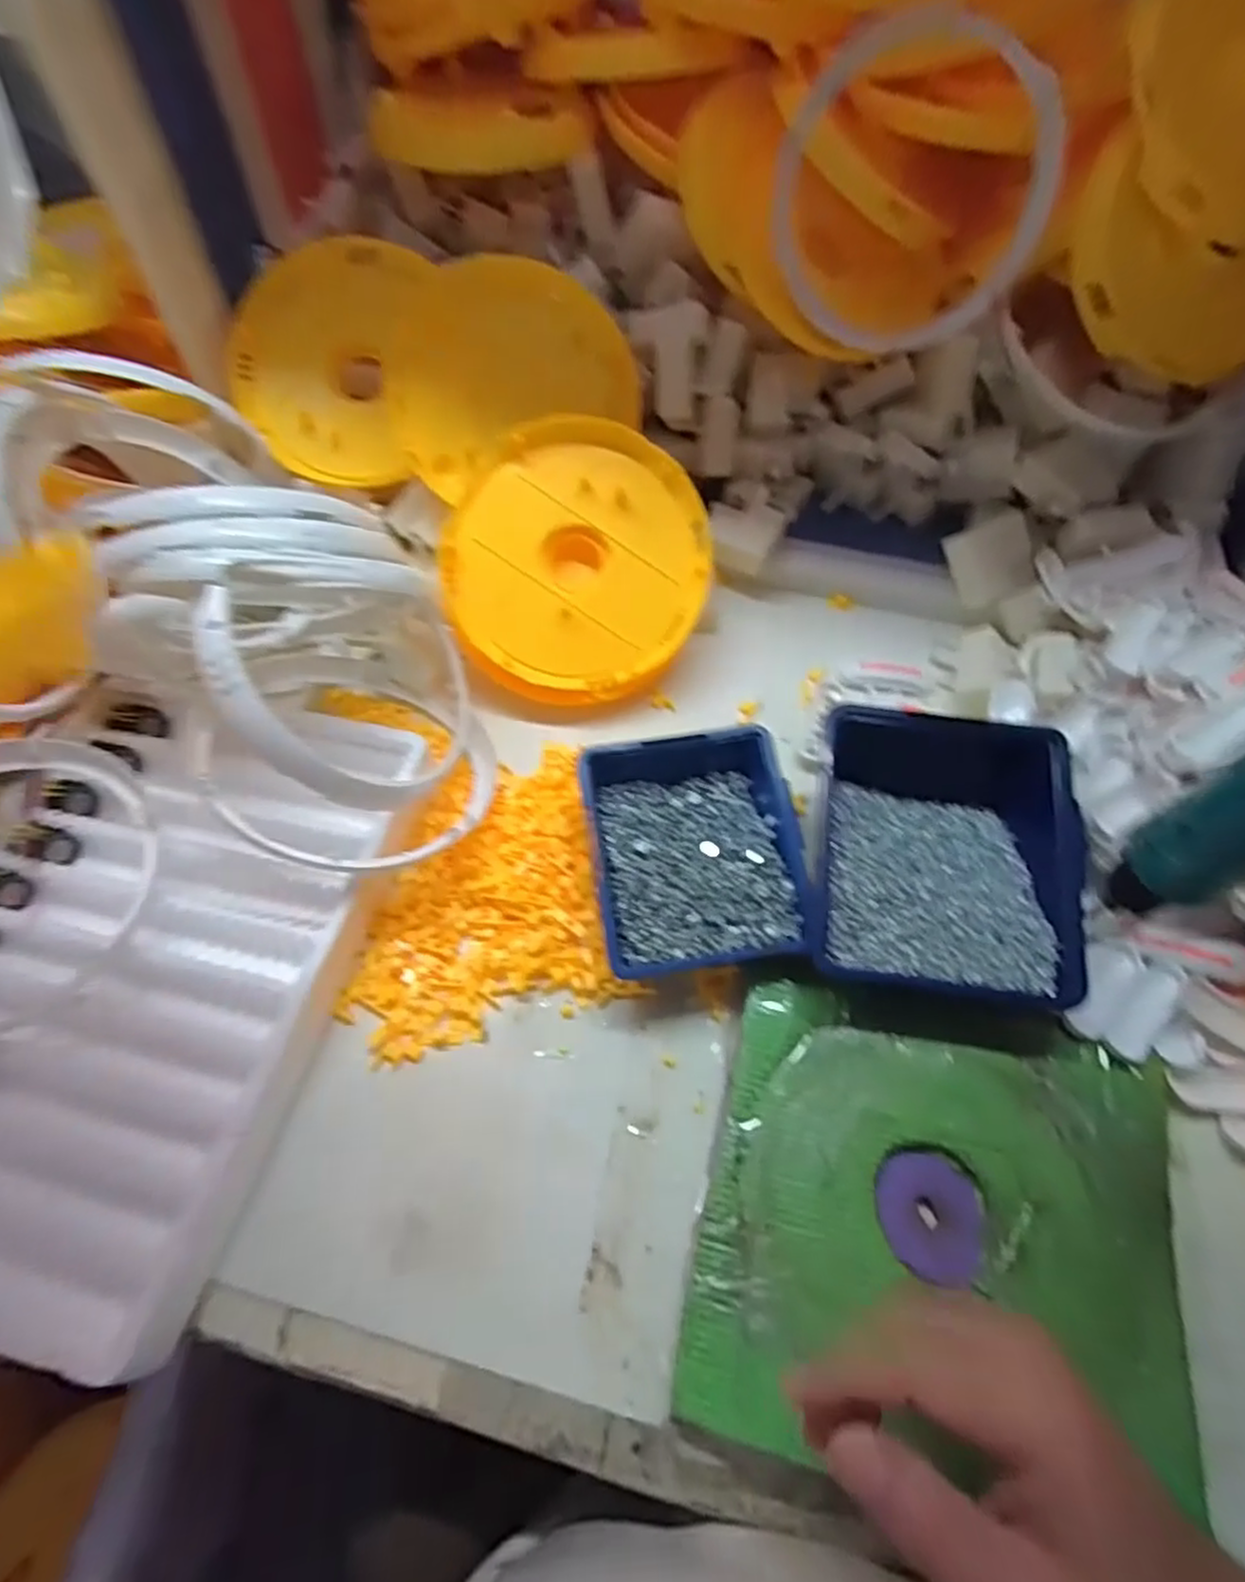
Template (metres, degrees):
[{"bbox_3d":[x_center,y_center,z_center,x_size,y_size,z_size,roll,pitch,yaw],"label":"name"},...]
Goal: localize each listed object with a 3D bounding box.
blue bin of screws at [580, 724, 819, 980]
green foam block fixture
[{"bbox_3d":[0.043,0.036,0.438,0.119,0.048,0.137,-7,60,-4],"label":"blue bin of screws"},{"bbox_3d":[0.159,0.206,0.364,0.224,0.015,0.213,11,60,6],"label":"green foam block fixture"}]

